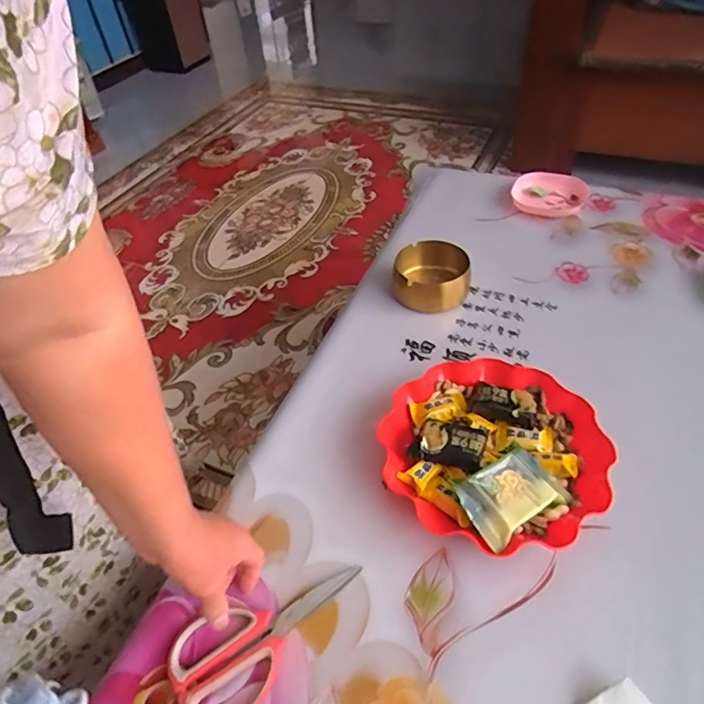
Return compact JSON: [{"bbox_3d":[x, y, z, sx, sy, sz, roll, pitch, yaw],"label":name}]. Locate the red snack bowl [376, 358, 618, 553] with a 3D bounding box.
[{"bbox_3d":[0.150,0.105,0.563,0.227,0.047,0.222,-3,47,3],"label":"red snack bowl"}]

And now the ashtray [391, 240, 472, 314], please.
[{"bbox_3d":[0.120,-0.116,0.784,0.116,0.049,0.123,2,47,8],"label":"ashtray"}]

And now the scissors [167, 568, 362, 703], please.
[{"bbox_3d":[-0.074,0.252,0.469,0.177,0.010,0.092,-27,50,-24],"label":"scissors"}]

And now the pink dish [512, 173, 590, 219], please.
[{"bbox_3d":[0.355,-0.282,0.934,0.129,0.033,0.115,15,49,18],"label":"pink dish"}]

